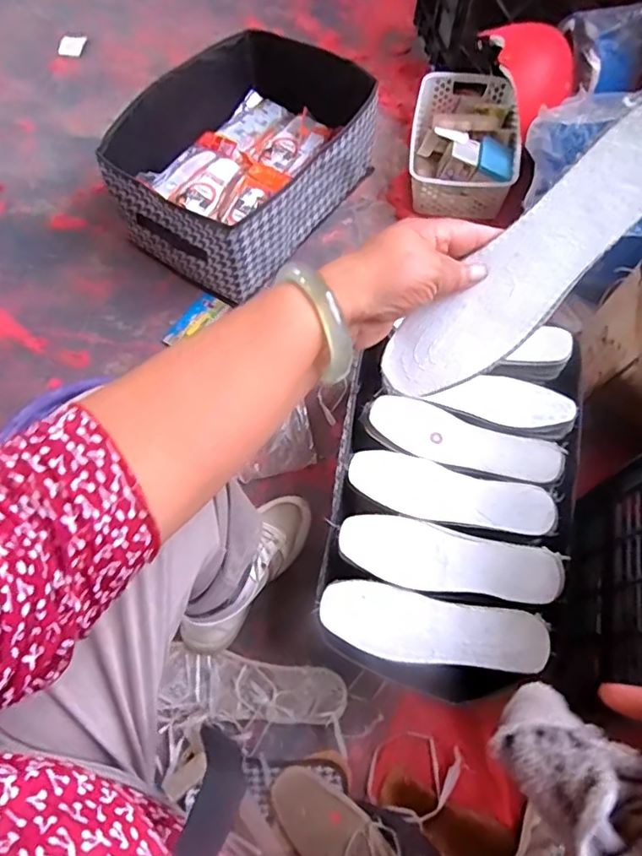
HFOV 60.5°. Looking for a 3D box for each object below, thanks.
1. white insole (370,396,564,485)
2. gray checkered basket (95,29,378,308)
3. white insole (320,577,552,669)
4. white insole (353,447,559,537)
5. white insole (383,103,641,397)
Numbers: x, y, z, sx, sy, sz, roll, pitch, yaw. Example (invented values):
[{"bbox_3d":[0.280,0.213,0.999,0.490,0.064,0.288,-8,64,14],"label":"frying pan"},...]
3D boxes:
[{"bbox_3d":[0.173,0.016,0.664,0.226,0.010,0.067,20,68,9],"label":"white insole"},{"bbox_3d":[-0.117,-0.492,0.980,0.332,0.158,0.480,36,71,15],"label":"gray checkered basket"},{"bbox_3d":[0.116,0.212,0.578,0.230,0.019,0.069,11,67,5],"label":"white insole"},{"bbox_3d":[0.150,0.077,0.638,0.231,0.010,0.071,15,67,7],"label":"white insole"},{"bbox_3d":[0.138,-0.103,0.364,0.062,0.010,0.227,43,112,-7],"label":"white insole"}]

